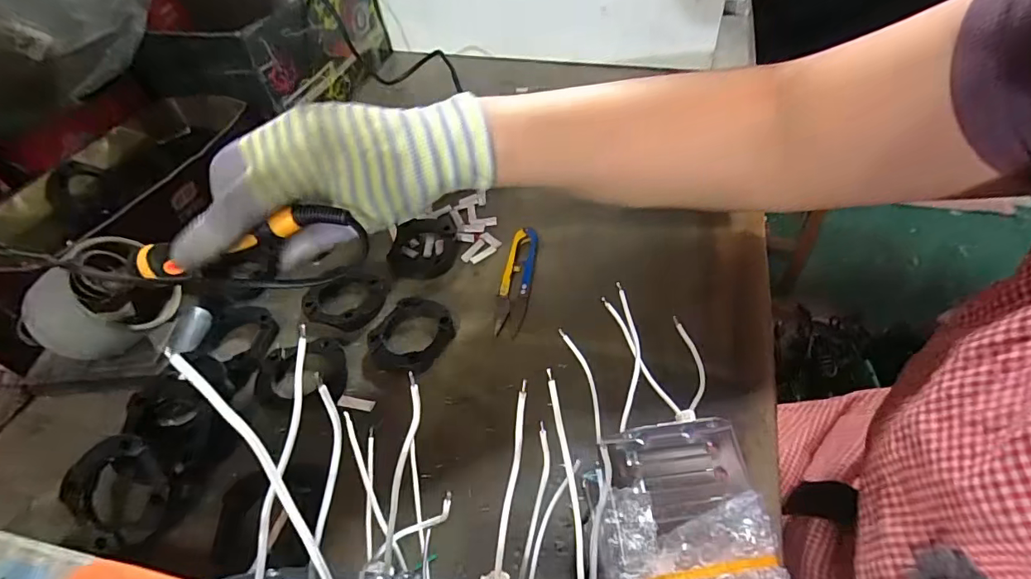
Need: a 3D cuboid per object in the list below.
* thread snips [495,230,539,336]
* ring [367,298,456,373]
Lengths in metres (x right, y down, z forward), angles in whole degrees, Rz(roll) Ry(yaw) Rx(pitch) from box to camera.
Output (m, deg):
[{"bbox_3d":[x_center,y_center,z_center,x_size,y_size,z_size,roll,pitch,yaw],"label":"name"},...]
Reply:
[{"bbox_3d":[0.001,-0.011,0.358,0.023,0.018,0.094,4,48,10],"label":"thread snips"},{"bbox_3d":[-0.069,0.030,0.335,0.049,0.012,0.058,15,51,19],"label":"ring"}]

